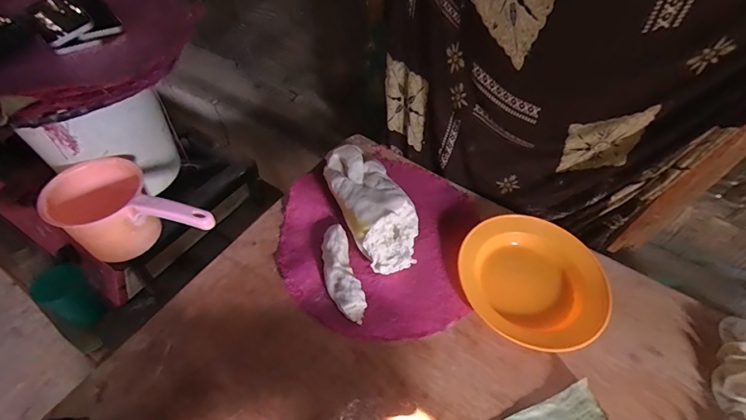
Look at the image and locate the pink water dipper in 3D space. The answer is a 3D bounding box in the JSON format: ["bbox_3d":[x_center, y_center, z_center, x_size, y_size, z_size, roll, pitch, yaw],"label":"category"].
[{"bbox_3d":[-0.382,0.024,0.604,0.251,0.110,0.144,29,56,19],"label":"pink water dipper"}]

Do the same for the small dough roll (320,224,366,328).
[{"bbox_3d":[-0.049,0.091,0.572,0.045,0.040,0.154,-12,55,-12],"label":"small dough roll"}]

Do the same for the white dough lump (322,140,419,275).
[{"bbox_3d":[-0.003,-0.014,0.619,0.109,0.088,0.237,-21,57,-18],"label":"white dough lump"}]

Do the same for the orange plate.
[{"bbox_3d":[0.246,0.105,0.592,0.196,0.036,0.215,2,53,-2],"label":"orange plate"}]

